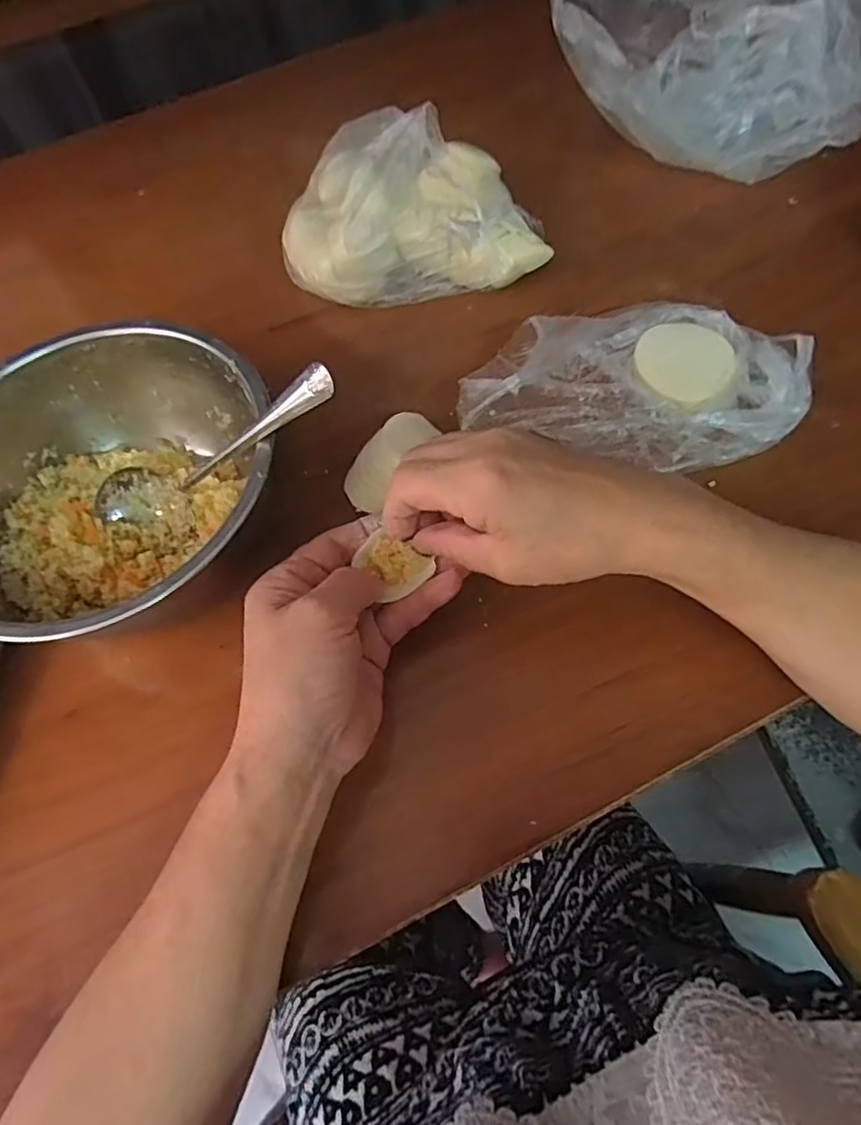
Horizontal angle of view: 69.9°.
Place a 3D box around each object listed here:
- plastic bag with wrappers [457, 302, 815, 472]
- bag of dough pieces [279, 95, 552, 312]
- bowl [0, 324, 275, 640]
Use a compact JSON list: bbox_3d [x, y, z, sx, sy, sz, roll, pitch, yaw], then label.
[{"bbox_3d":[0.128,-0.115,0.382,0.186,0.042,0.126,17,66,14],"label":"plastic bag with wrappers"},{"bbox_3d":[-0.012,-0.253,0.431,0.186,0.087,0.110,4,64,7],"label":"bag of dough pieces"},{"bbox_3d":[-0.178,-0.047,0.342,0.180,0.078,0.171,-2,63,4],"label":"bowl"}]

